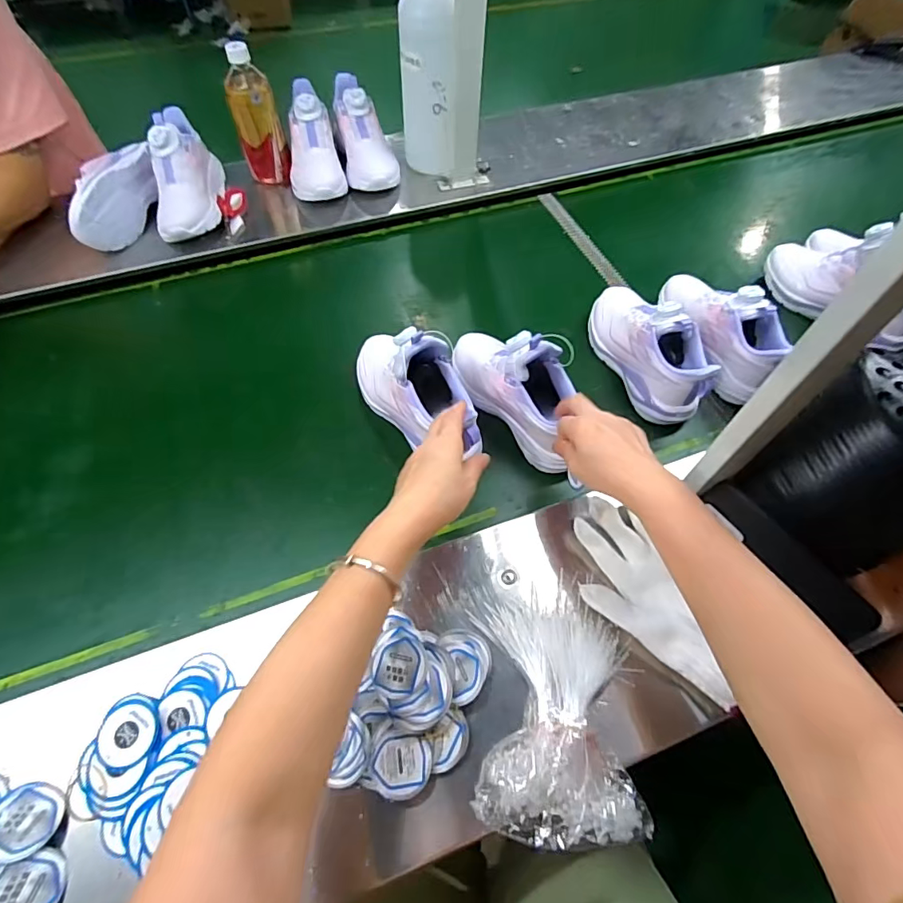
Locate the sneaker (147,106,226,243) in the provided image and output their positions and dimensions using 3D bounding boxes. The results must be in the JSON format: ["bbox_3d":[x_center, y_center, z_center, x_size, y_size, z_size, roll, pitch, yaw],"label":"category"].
[{"bbox_3d":[-0.405,-0.416,0.727,0.083,0.104,0.188,-7,59,-5],"label":"sneaker"}]

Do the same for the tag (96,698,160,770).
[{"bbox_3d":[-0.269,0.233,0.404,0.044,0.009,0.052,-31,66,-28],"label":"tag"}]

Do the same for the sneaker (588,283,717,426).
[{"bbox_3d":[0.253,-0.146,0.626,0.074,0.094,0.219,-16,60,-11],"label":"sneaker"}]

